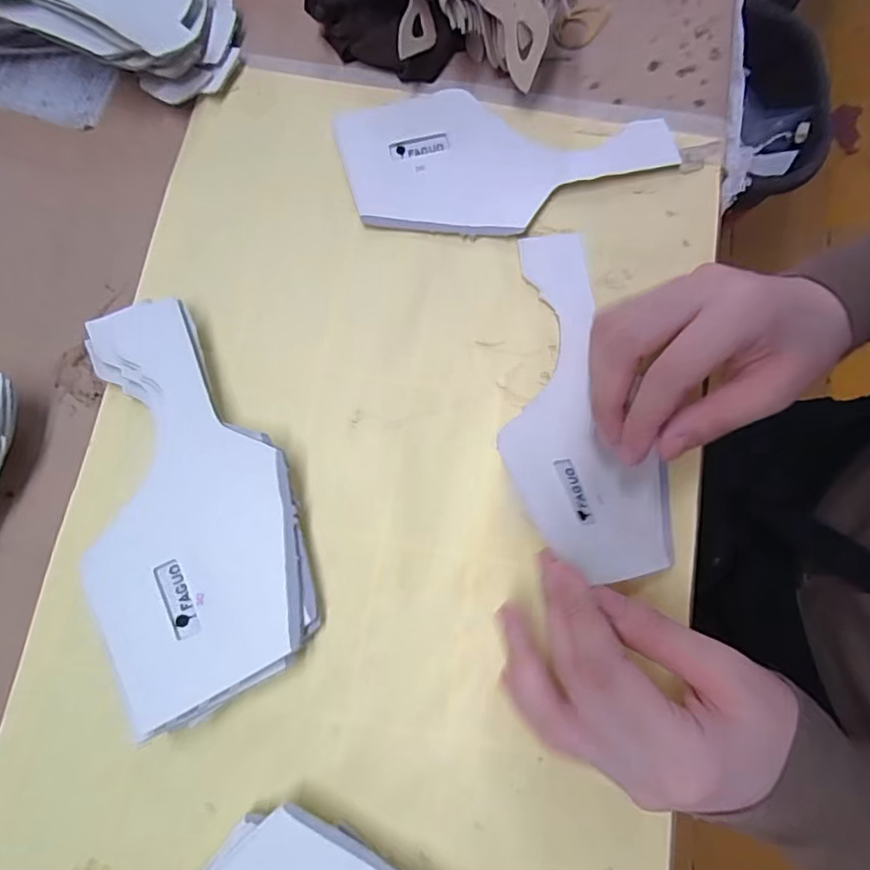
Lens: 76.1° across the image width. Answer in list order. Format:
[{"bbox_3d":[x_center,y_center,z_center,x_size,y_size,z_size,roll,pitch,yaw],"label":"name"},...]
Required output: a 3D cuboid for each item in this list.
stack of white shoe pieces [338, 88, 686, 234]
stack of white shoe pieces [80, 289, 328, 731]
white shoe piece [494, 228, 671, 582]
[{"bbox_3d":[0.041,-0.157,0.322,0.190,0.006,0.087,2,78,0],"label":"stack of white shoe pieces"},{"bbox_3d":[-0.118,0.026,0.270,0.092,0.029,0.197,-15,78,-3],"label":"stack of white shoe pieces"},{"bbox_3d":[0.072,-0.022,0.288,0.078,0.020,0.183,-3,71,-1],"label":"white shoe piece"}]

